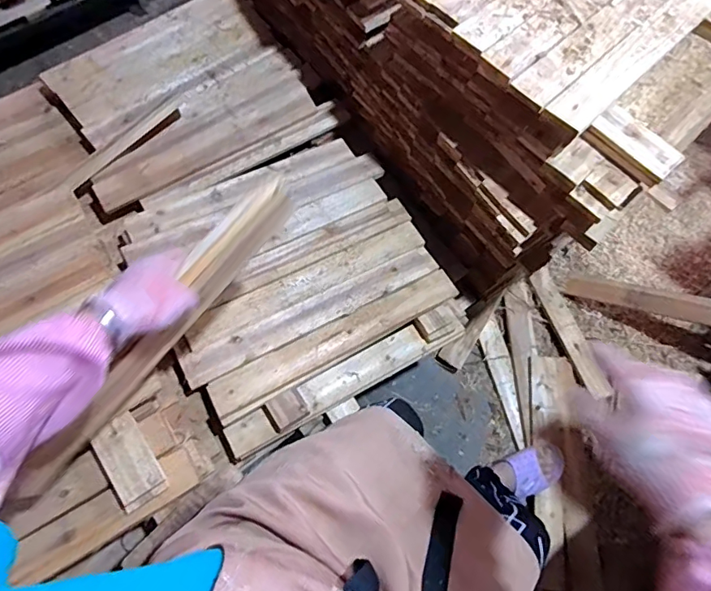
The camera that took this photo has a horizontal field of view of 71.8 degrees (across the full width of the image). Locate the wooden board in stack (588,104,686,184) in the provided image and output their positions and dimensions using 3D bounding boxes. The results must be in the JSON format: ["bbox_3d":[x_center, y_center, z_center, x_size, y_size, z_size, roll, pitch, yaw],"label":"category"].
[{"bbox_3d":[0.424,-0.231,0.740,0.057,0.016,0.131,-40,75,-15],"label":"wooden board in stack"}]

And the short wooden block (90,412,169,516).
[{"bbox_3d":[-0.318,0.233,0.693,0.069,0.020,0.120,-33,73,-13],"label":"short wooden block"}]

